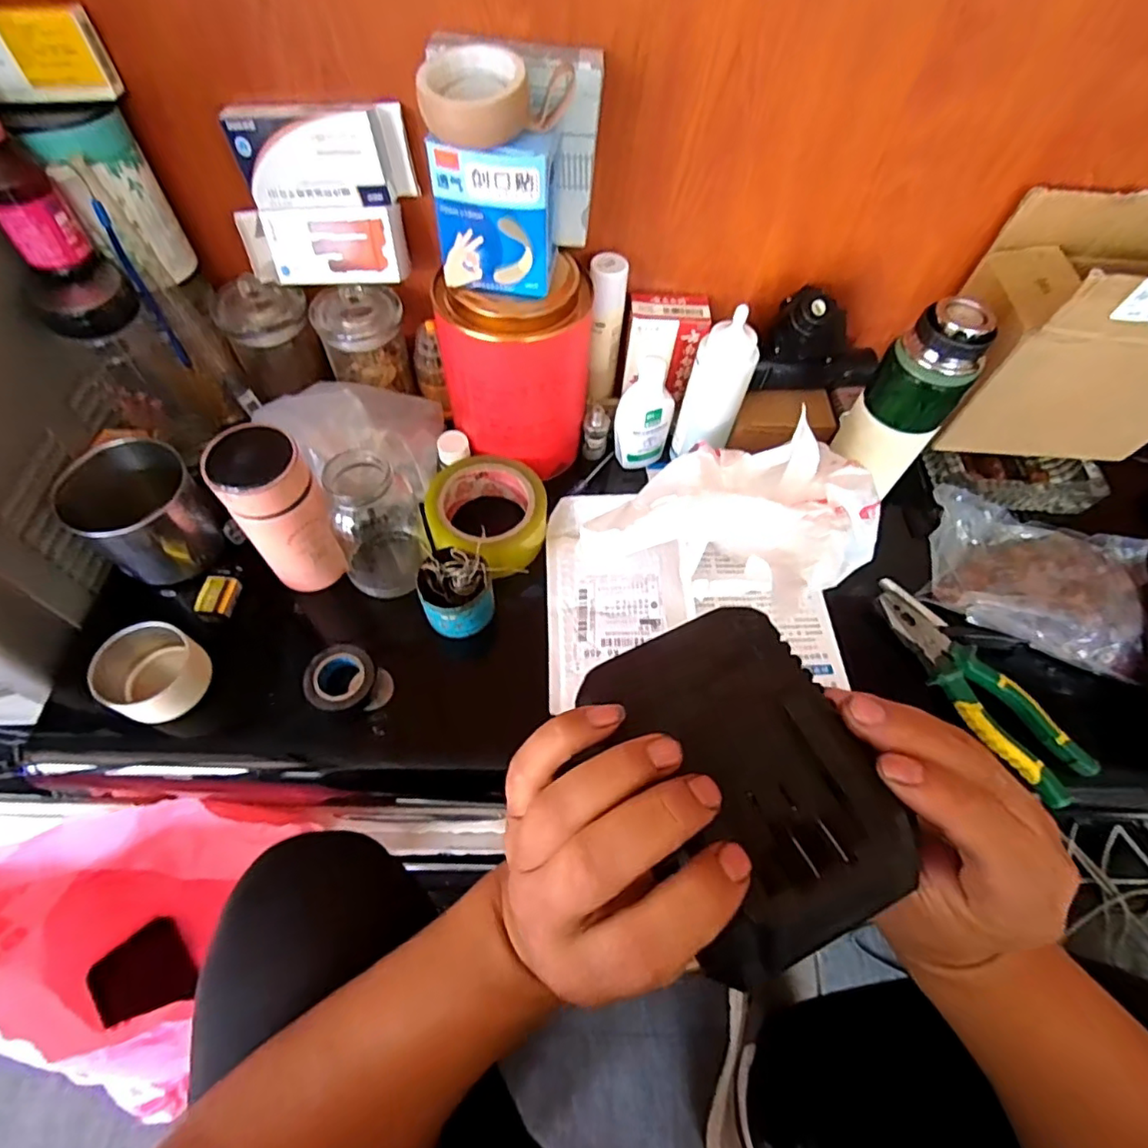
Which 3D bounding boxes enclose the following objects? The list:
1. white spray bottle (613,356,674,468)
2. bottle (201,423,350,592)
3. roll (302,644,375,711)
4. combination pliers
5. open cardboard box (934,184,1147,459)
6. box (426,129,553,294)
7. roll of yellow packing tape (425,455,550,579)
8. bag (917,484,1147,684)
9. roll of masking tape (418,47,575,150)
[{"bbox_3d":[0.067,-0.148,0.554,0.051,0.109,0.031,13,58,5],"label":"white spray bottle"},{"bbox_3d":[-0.225,-0.044,0.459,0.062,0.136,0.065,1,58,-2],"label":"bottle"},{"bbox_3d":[-0.181,0.081,0.456,0.050,0.018,0.049,1,58,-2],"label":"roll"},{"bbox_3d":[0.325,0.088,0.484,0.053,0.018,0.200,-28,63,-19],"label":"combination pliers"},{"bbox_3d":[0.438,-0.202,0.511,0.189,0.189,0.119,1,58,-2],"label":"open cardboard box"},{"bbox_3d":[-0.054,-0.251,0.409,0.081,0.094,0.051,0,58,-3],"label":"box"},{"bbox_3d":[-0.078,-0.052,0.526,0.109,0.042,0.100,1,58,-2],"label":"roll of yellow packing tape"},{"bbox_3d":[0.412,0.006,0.506,0.215,0.044,0.140,8,58,2],"label":"bag"},{"bbox_3d":[-0.048,-0.282,0.352,0.074,0.031,0.074,21,59,10],"label":"roll of masking tape"}]

